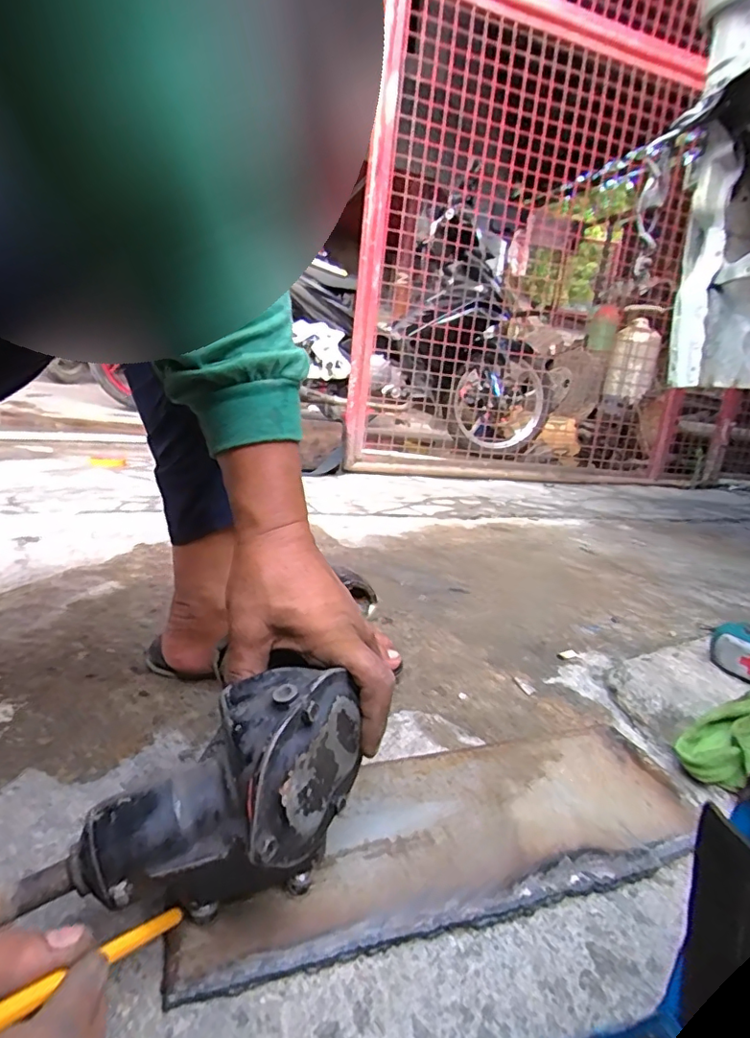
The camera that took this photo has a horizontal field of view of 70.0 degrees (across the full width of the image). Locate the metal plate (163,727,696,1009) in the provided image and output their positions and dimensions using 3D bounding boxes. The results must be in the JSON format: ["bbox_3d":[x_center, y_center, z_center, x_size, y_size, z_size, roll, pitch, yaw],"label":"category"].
[{"bbox_3d":[0.060,0.215,0.381,0.377,0.009,0.129,0,16,-21],"label":"metal plate"}]

